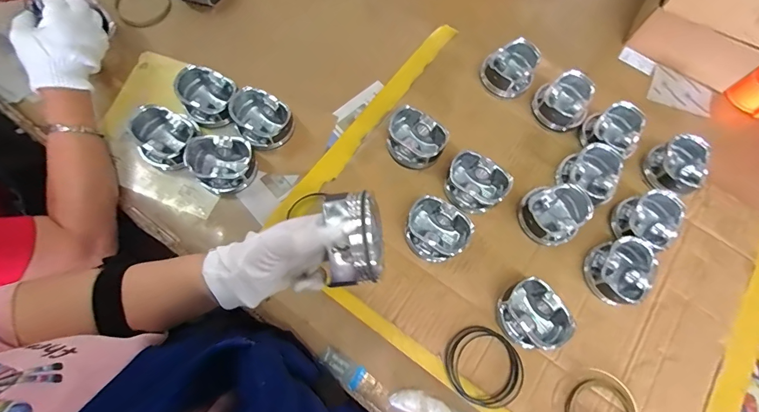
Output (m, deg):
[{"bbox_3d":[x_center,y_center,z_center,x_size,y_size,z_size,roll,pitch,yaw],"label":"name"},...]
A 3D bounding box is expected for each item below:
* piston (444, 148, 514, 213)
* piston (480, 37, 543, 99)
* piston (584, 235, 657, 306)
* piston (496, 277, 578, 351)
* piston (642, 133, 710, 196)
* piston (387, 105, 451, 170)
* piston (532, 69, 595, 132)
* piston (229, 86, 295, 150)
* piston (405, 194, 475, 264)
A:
[{"bbox_3d":[0.137,-0.031,0.540,0.084,0.045,0.072,40,73,9],"label":"piston"},{"bbox_3d":[0.213,-0.220,0.609,0.076,0.056,0.070,1,72,-4],"label":"piston"},{"bbox_3d":[0.329,0.088,0.514,0.074,0.046,0.090,23,72,4],"label":"piston"},{"bbox_3d":[0.199,0.143,0.489,0.077,0.042,0.092,-41,79,-15],"label":"piston"},{"bbox_3d":[0.452,-0.059,0.571,0.076,0.054,0.081,1,72,-4],"label":"piston"},{"bbox_3d":[0.052,-0.098,0.562,0.088,0.047,0.076,40,73,9],"label":"piston"},{"bbox_3d":[0.292,-0.165,0.594,0.080,0.046,0.081,1,72,-4],"label":"piston"},{"bbox_3d":[-0.175,-0.128,0.563,0.076,0.051,0.092,-40,79,-15],"label":"piston"},{"bbox_3d":[0.078,0.034,0.513,0.084,0.043,0.075,31,72,6],"label":"piston"}]

